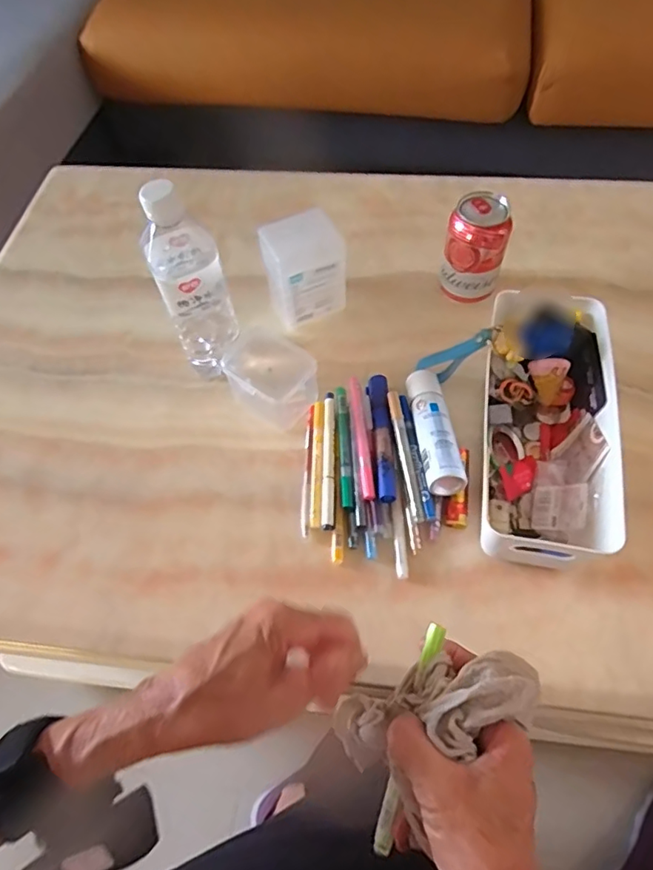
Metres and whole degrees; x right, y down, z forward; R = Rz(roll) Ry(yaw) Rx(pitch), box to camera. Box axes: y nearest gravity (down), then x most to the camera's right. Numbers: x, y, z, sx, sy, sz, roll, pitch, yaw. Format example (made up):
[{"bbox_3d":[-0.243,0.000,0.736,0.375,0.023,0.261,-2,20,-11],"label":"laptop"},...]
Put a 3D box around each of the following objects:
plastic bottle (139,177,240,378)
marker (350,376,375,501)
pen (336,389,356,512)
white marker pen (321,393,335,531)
[{"bbox_3d":[-0.127,-0.140,0.517,0.059,0.210,0.066,-18,60,-7],"label":"plastic bottle"},{"bbox_3d":[0.032,-0.001,0.517,0.015,0.010,0.128,-4,60,1],"label":"marker"},{"bbox_3d":[0.017,0.011,0.523,0.013,0.015,0.130,-4,60,1],"label":"pen"},{"bbox_3d":[0.002,0.022,0.517,0.012,0.016,0.142,-1,60,3],"label":"white marker pen"}]

